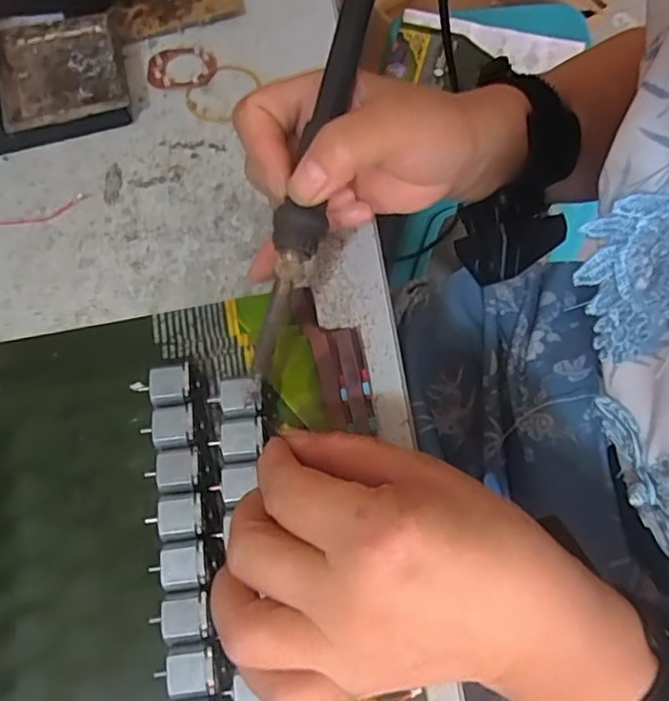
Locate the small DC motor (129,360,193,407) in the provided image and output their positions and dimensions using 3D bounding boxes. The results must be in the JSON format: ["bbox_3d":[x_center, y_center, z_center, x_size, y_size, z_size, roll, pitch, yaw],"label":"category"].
[{"bbox_3d":[-0.080,0.018,0.279,0.031,0.016,0.018,-9,70,-2],"label":"small DC motor"}]

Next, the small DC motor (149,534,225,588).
[{"bbox_3d":[-0.062,0.089,0.250,0.030,0.014,0.018,-10,70,-3],"label":"small DC motor"}]

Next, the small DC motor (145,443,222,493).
[{"bbox_3d":[-0.066,0.053,0.265,0.030,0.014,0.018,-14,71,-4],"label":"small DC motor"}]

